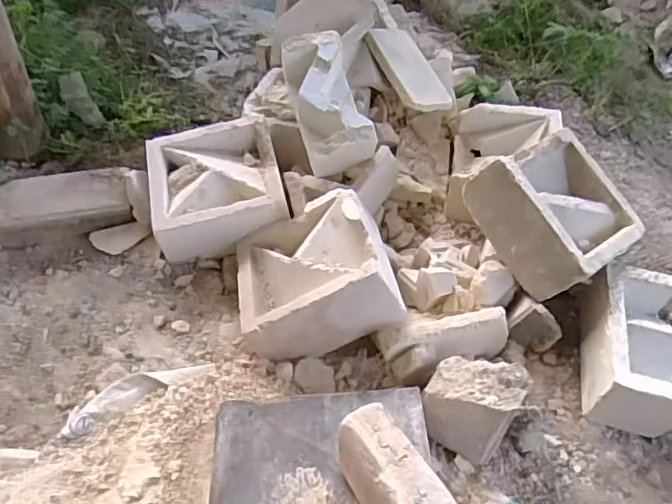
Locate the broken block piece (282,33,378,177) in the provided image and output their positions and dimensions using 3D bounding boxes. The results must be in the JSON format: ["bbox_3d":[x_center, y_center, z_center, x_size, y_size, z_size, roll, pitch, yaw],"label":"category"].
[{"bbox_3d":[-0.010,-0.239,0.944,0.102,0.105,0.219,-15,78,-16],"label":"broken block piece"}]

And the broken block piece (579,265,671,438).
[{"bbox_3d":[0.401,0.127,0.791,0.107,0.105,0.198,12,48,8],"label":"broken block piece"}]

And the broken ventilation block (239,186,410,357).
[{"bbox_3d":[-0.031,0.034,0.831,0.207,0.102,0.207,-23,39,9],"label":"broken ventilation block"}]

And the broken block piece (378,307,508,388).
[{"bbox_3d":[0.146,0.127,0.782,0.171,0.074,0.061,-10,49,-12],"label":"broken block piece"}]

